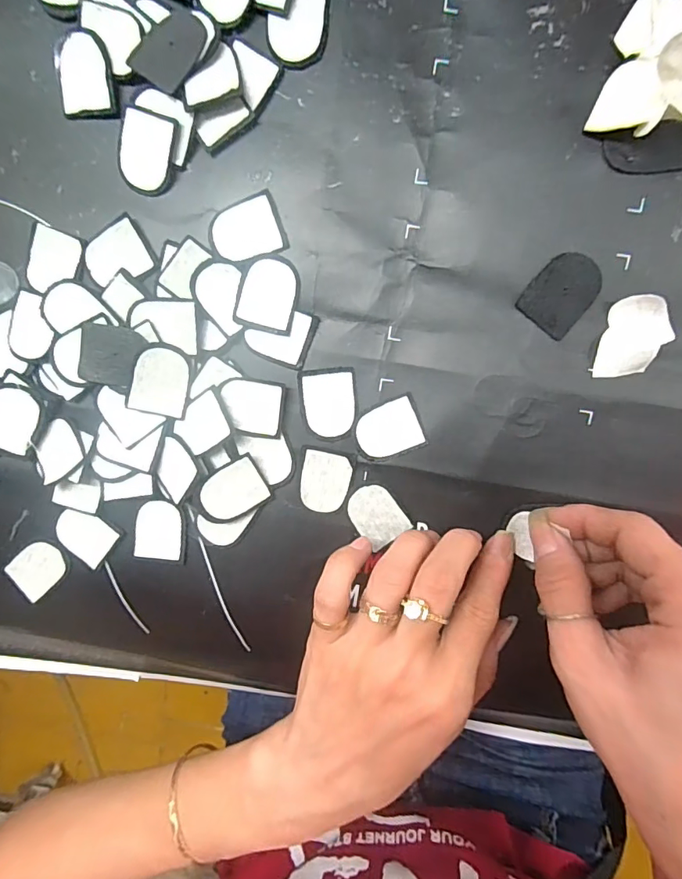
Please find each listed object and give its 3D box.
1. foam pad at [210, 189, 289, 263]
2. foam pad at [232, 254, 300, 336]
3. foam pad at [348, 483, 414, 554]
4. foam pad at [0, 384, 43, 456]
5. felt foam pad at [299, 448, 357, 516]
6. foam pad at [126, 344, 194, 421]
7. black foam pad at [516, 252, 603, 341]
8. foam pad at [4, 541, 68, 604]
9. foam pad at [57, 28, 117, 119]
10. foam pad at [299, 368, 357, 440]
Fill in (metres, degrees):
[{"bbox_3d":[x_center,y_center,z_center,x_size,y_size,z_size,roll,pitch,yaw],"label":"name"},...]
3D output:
[{"bbox_3d":[-0.044,-0.097,0.218,0.032,0.004,0.027,-19,96,6],"label":"foam pad"},{"bbox_3d":[-0.033,-0.068,0.219,0.026,0.006,0.034,15,98,1],"label":"foam pad"},{"bbox_3d":[0.017,0.038,0.232,0.022,0.004,0.030,-36,94,7],"label":"foam pad"},{"bbox_3d":[-0.160,-0.010,0.230,0.024,0.008,0.031,17,98,1],"label":"foam pad"},{"bbox_3d":[-0.008,0.021,0.231,0.025,0.004,0.031,8,98,2],"label":"felt foam pad"},{"bbox_3d":[-0.084,-0.028,0.222,0.026,0.004,0.033,12,98,-21],"label":"foam pad"},{"bbox_3d":[0.101,-0.067,0.214,0.027,0.004,0.034,38,98,-2],"label":"black foam pad"},{"bbox_3d":[-0.158,0.067,0.246,0.031,0.005,0.024,-43,93,8],"label":"foam pad"},{"bbox_3d":[-0.116,-0.164,0.212,0.025,0.004,0.032,-1,97,4],"label":"foam pad"},{"bbox_3d":[-0.006,-0.017,0.228,0.026,0.004,0.033,-4,97,4],"label":"foam pad"}]

